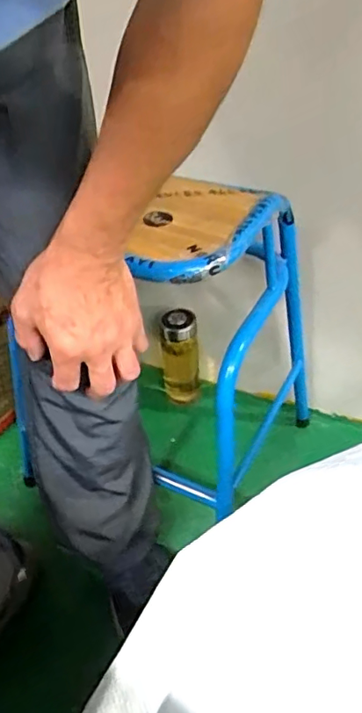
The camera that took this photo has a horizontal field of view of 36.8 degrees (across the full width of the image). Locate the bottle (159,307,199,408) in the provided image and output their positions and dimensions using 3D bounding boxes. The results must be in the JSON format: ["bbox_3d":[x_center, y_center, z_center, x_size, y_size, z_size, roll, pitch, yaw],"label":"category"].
[{"bbox_3d":[-0.001,0.002,1.029,0.070,0.184,0.060,-3,42,1],"label":"bottle"}]

